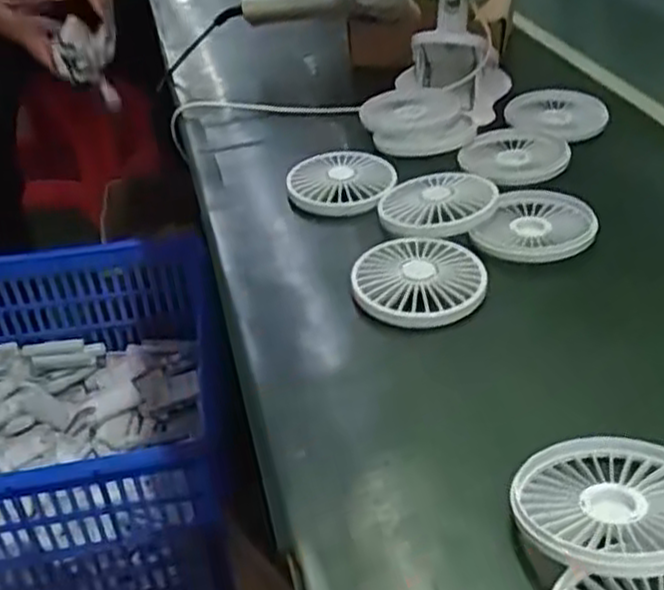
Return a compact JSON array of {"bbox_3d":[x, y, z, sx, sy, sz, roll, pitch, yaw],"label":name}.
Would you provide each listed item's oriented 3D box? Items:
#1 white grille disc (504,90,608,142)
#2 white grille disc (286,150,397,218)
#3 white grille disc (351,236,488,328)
[{"bbox_3d":[0.211,-0.173,0.717,0.090,0.010,0.086,-2,36,2],"label":"white grille disc"},{"bbox_3d":[0.008,-0.096,0.627,0.085,0.010,0.091,-2,36,2],"label":"white grille disc"},{"bbox_3d":[0.058,-0.011,0.514,0.086,0.014,0.086,-2,36,2],"label":"white grille disc"}]

